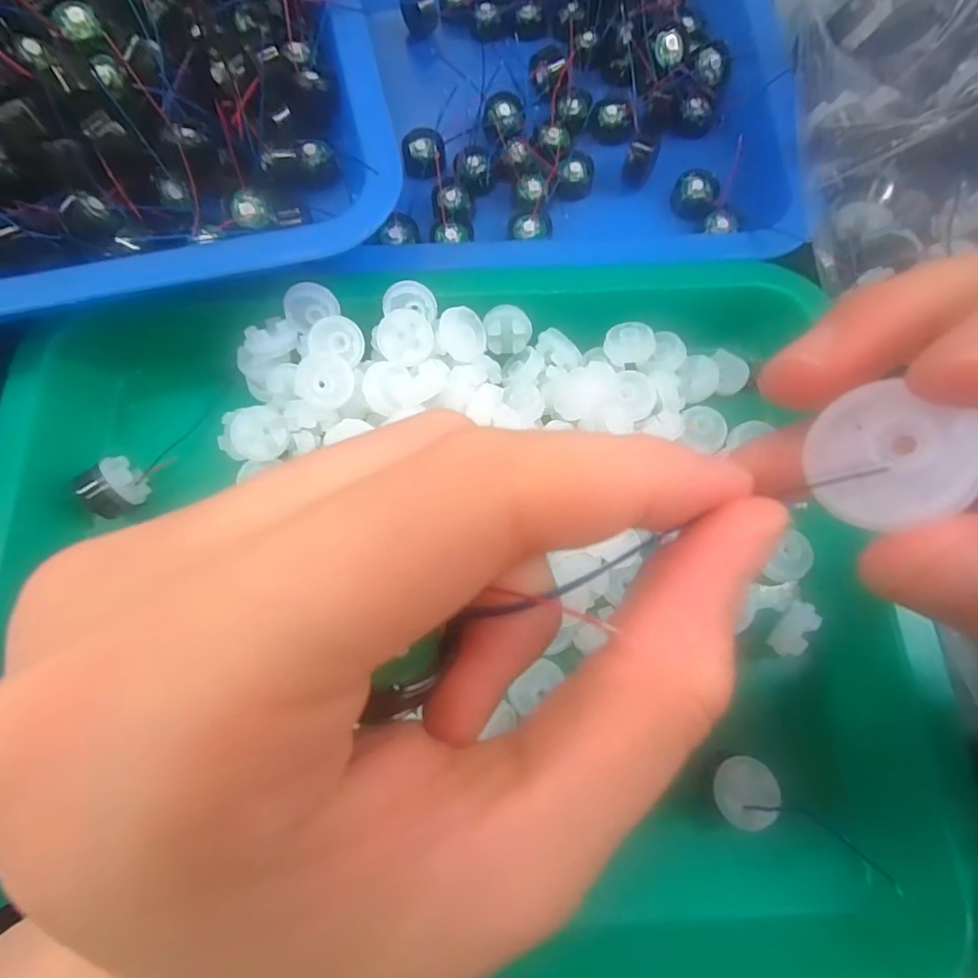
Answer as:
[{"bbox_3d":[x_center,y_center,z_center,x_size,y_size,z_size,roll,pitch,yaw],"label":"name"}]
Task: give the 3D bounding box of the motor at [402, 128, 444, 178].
[{"bbox_3d":[-0.033,-0.169,0.275,0.020,0.010,0.022,-1,72,0],"label":"motor"}]

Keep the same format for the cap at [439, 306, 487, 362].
[{"bbox_3d":[-0.010,-0.062,0.218,0.020,0.004,0.020,-18,101,-26],"label":"cap"}]

